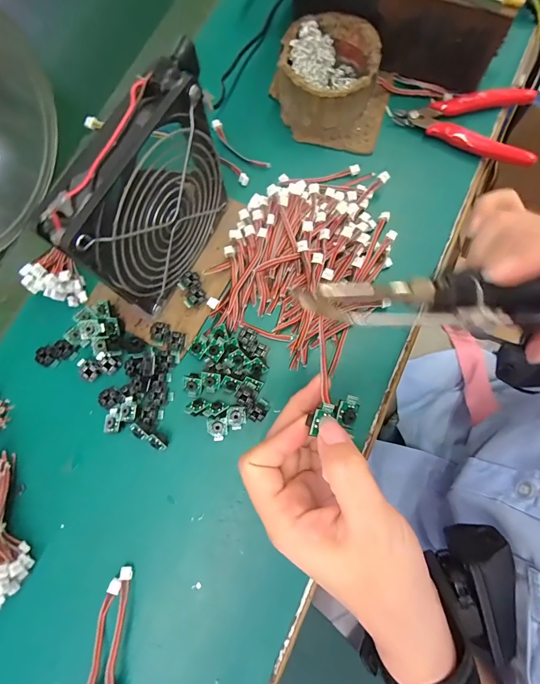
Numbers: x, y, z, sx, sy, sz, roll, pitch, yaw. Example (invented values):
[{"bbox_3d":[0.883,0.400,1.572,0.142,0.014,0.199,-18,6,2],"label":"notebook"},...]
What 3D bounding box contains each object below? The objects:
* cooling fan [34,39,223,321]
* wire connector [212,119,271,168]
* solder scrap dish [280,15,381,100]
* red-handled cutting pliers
[{"bbox_3d":[-0.074,-0.090,0.233,0.028,0.124,0.124,28,80,6],"label":"cooling fan"},{"bbox_3d":[-0.029,-0.179,0.314,0.013,0.004,0.073,-43,81,-7],"label":"wire connector"},{"bbox_3d":[0.051,-0.238,0.304,0.081,0.041,0.081,0,78,1],"label":"solder scrap dish"},{"bbox_3d":[0.174,-0.195,0.305,0.117,0.014,0.076,8,79,3],"label":"red-handled cutting pliers"}]

